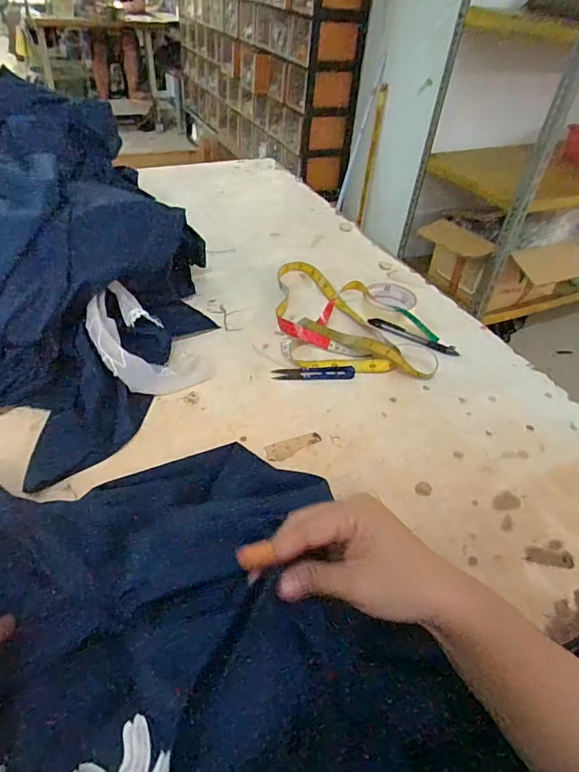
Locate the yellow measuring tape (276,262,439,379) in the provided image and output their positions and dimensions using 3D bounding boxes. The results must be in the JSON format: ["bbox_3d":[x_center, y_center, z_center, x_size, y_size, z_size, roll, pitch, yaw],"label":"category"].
[{"bbox_3d":[0.093,-0.115,0.717,0.220,0.030,0.274,4,43,-3],"label":"yellow measuring tape"}]

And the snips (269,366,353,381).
[{"bbox_3d":[0.032,-0.016,0.621,0.105,0.010,0.027,0,42,-6],"label":"snips"}]

